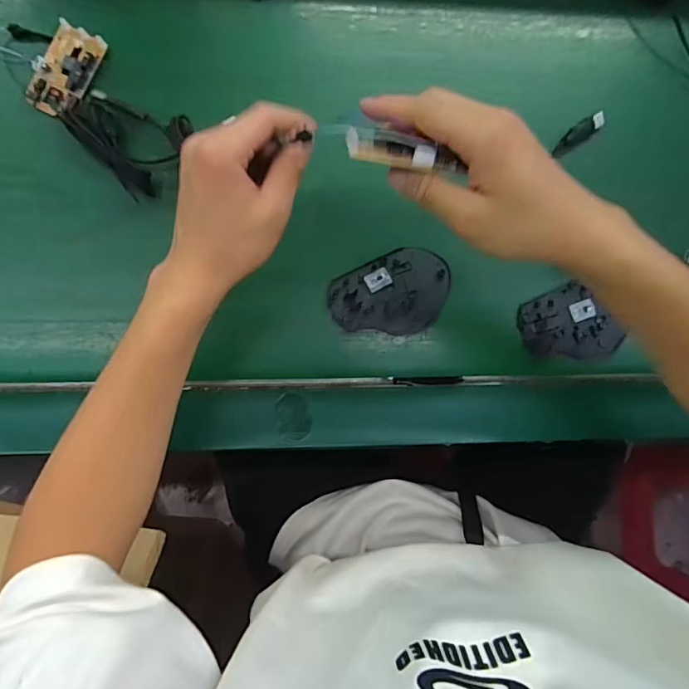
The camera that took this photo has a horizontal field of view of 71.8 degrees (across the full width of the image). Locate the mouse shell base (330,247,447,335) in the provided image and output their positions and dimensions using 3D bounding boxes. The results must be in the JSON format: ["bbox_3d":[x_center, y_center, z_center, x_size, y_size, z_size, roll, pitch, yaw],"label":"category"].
[{"bbox_3d":[0.041,-0.047,0.422,0.106,0.014,0.071,-2,83,-4],"label":"mouse shell base"}]

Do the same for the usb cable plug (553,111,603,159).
[{"bbox_3d":[0.224,-0.202,0.457,0.058,0.014,0.016,-38,87,-7],"label":"usb cable plug"}]

